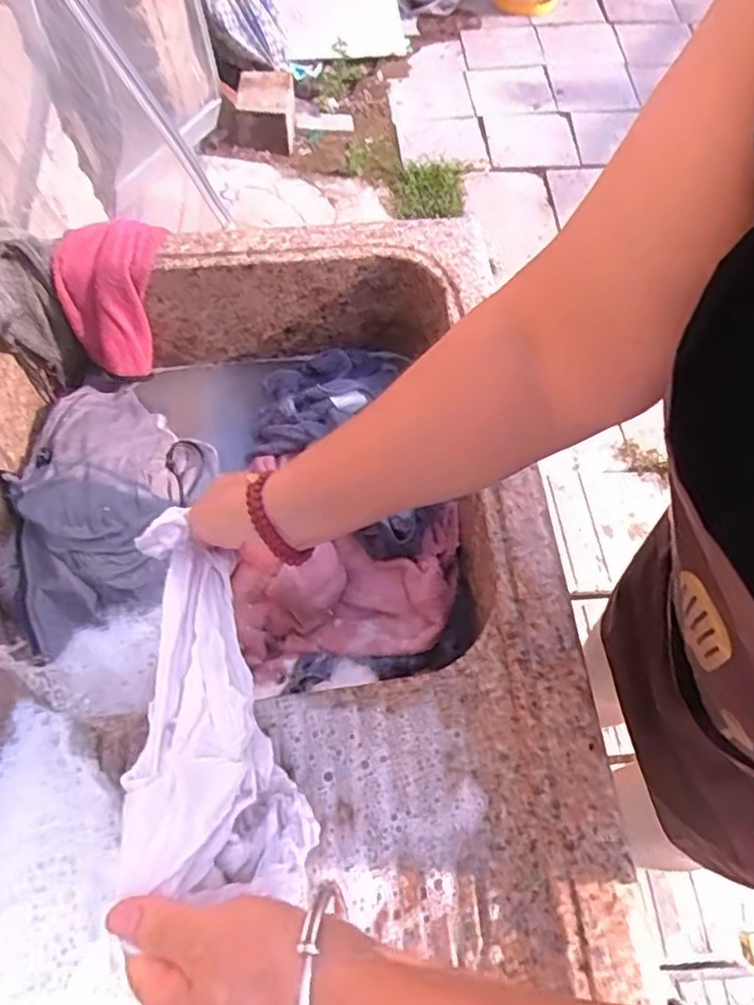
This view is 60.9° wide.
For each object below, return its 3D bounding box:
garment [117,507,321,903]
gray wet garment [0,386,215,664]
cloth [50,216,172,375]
[{"bbox_3d":[-0.110,0.124,0.414,0.091,0.081,0.236,-13,51,-10],"label":"garment"},{"bbox_3d":[-0.279,0.000,0.643,0.167,0.072,0.297,12,63,9],"label":"gray wet garment"},{"bbox_3d":[-0.265,-0.220,0.673,0.071,0.124,0.125,32,67,18],"label":"cloth"}]

